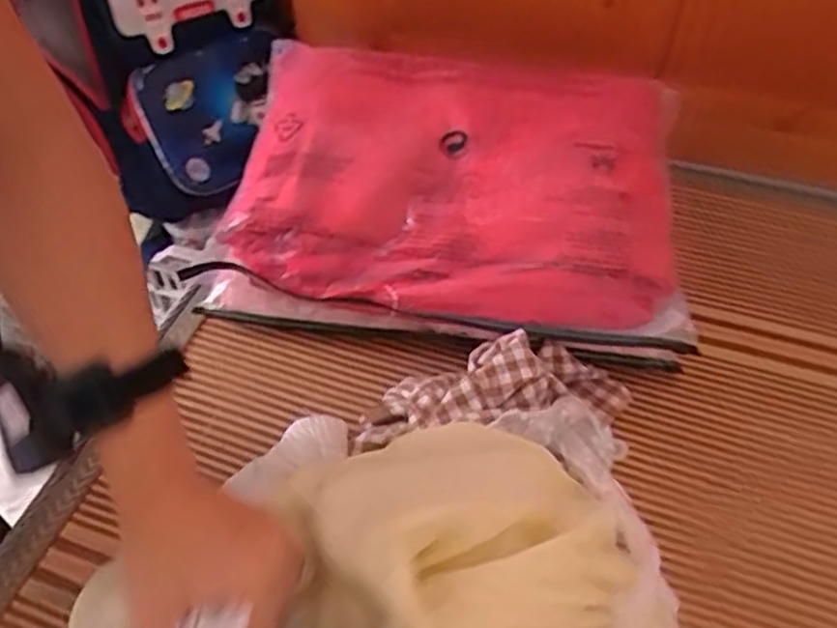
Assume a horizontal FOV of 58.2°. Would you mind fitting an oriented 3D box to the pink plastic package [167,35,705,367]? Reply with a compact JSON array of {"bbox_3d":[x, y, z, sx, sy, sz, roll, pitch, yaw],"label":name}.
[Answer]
[{"bbox_3d":[0.027,-0.133,0.734,0.440,0.090,0.318,5,65,7],"label":"pink plastic package"}]

